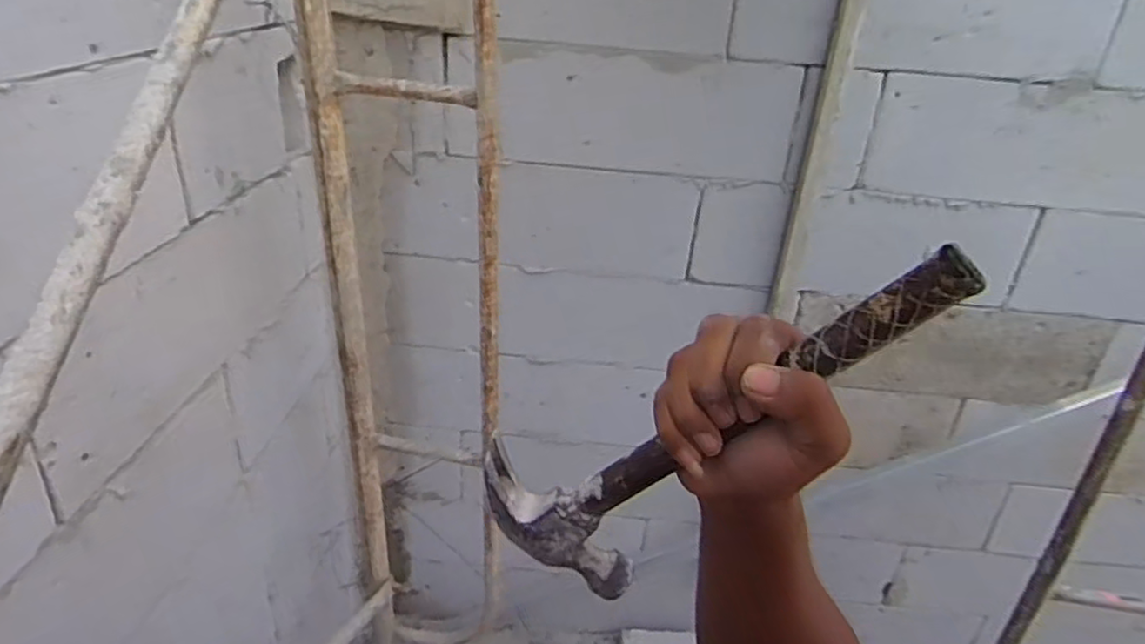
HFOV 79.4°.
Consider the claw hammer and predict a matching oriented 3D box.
[{"bbox_3d":[0.064,0.055,0.341,0.113,0.278,0.034,48,33,-2],"label":"claw hammer"}]

